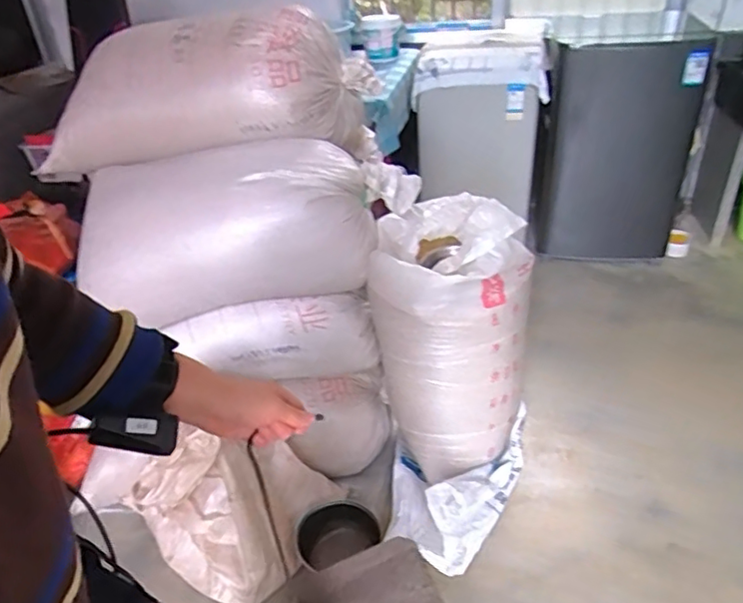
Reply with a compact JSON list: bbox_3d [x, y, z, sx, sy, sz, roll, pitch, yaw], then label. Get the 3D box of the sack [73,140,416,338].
[{"bbox_3d":[-0.308,-0.156,1.345,0.822,0.358,0.290,-5,33,1],"label":"sack"}]

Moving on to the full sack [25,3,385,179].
[{"bbox_3d":[-0.403,-0.508,1.402,0.838,0.300,0.268,-8,33,-4],"label":"full sack"}]

